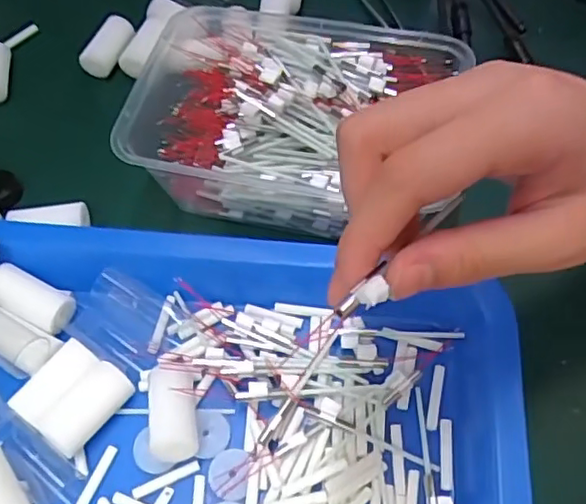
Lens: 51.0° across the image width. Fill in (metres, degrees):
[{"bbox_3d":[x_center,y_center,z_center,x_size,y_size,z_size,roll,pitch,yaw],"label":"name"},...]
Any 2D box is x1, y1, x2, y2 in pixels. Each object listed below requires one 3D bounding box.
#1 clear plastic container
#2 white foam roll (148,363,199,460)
[{"bbox_3d":[0.001,-0.072,0.334,0.167,0.054,0.112,3,59,4],"label":"clear plastic container"},{"bbox_3d":[-0.052,0.070,0.274,0.019,0.024,0.045,-9,59,-4],"label":"white foam roll"}]

